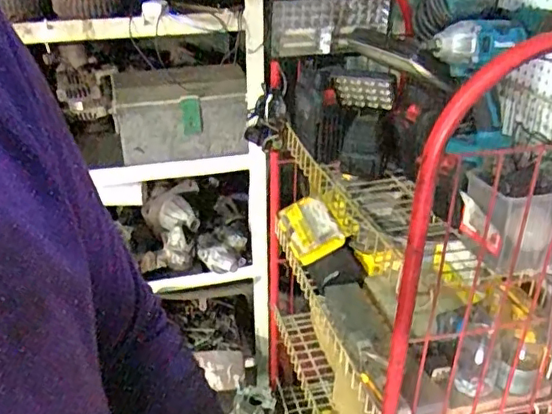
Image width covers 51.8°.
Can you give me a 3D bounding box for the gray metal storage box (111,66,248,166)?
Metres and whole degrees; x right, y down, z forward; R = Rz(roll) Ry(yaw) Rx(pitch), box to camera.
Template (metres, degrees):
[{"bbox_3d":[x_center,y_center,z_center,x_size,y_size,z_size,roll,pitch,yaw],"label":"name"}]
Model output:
[{"bbox_3d":[-0.229,-0.224,1.356,0.299,0.171,0.232,-6,31,-9],"label":"gray metal storage box"}]

